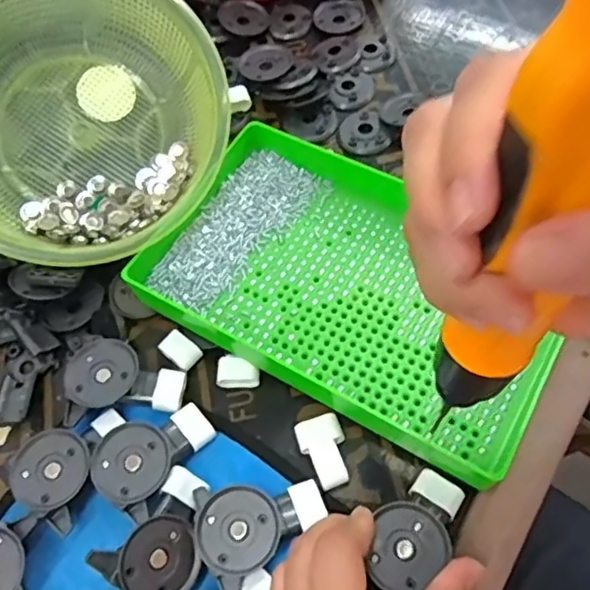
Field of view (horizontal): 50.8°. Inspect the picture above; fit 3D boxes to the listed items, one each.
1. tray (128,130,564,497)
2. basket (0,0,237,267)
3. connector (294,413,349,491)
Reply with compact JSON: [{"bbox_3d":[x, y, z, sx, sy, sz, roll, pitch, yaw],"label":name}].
[{"bbox_3d":[0.037,-0.006,0.387,0.241,0.035,0.146,26,67,18],"label":"tray"},{"bbox_3d":[-0.148,-0.116,0.407,0.198,0.076,0.198,1,81,-7],"label":"basket"},{"bbox_3d":[0.017,0.089,0.351,0.026,0.012,0.040,-19,62,-5],"label":"connector"}]

